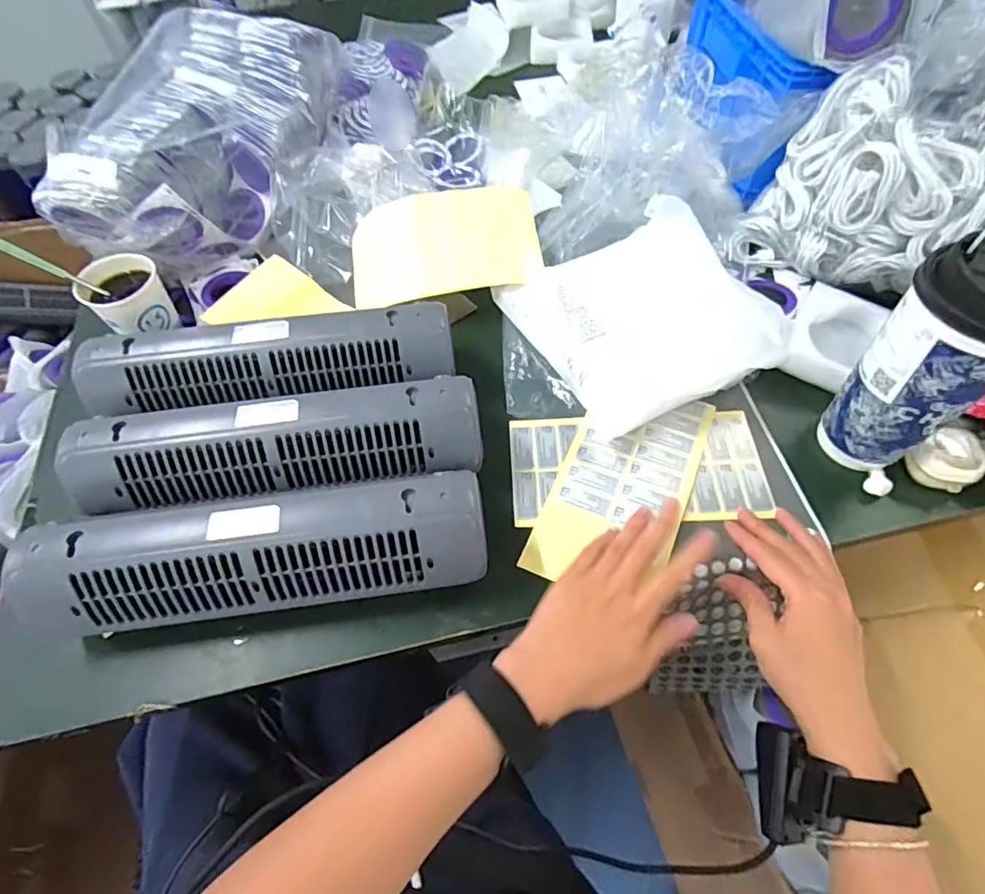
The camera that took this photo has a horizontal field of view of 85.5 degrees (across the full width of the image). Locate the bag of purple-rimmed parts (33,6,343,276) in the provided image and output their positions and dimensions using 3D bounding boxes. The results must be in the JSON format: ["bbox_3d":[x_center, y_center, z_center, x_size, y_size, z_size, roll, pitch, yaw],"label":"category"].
[{"bbox_3d":[-0.321,-0.345,0.592,0.198,0.123,0.345,5,58,5],"label":"bag of purple-rimmed parts"}]

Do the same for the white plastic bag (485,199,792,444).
[{"bbox_3d":[0.143,-0.126,0.507,0.209,0.049,0.207,-21,60,-11],"label":"white plastic bag"}]

